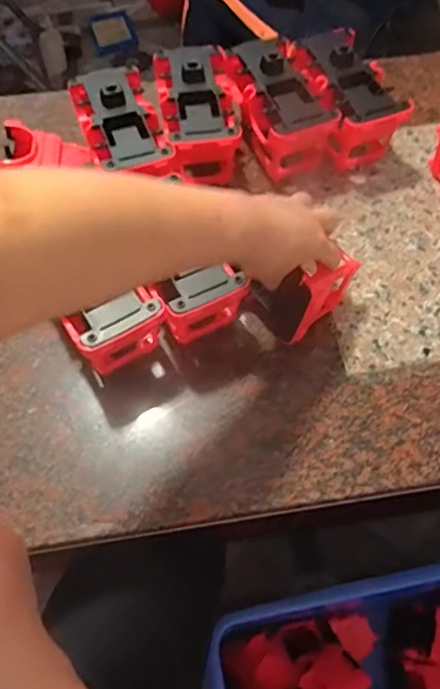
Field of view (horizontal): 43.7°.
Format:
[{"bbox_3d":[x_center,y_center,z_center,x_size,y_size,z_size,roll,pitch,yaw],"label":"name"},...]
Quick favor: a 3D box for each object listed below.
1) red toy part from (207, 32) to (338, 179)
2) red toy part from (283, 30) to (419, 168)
[{"bbox_3d":[0.062,-0.270,0.634,0.082,0.094,0.152,-22,64,-12],"label":"red toy part"},{"bbox_3d":[0.142,-0.283,0.650,0.099,0.089,0.155,-21,63,-12],"label":"red toy part"}]

